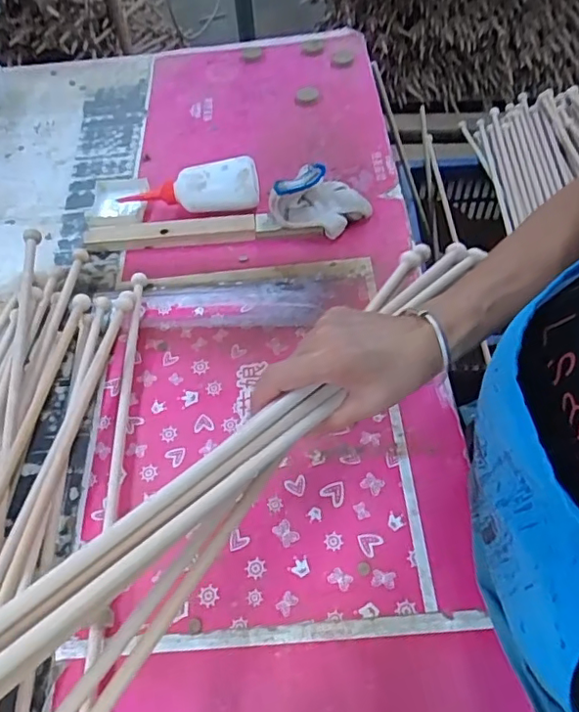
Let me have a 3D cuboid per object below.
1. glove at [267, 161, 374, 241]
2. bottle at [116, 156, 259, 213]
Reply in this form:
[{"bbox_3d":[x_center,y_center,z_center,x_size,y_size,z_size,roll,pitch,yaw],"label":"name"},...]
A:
[{"bbox_3d":[0.038,-0.185,0.675,0.116,0.075,0.052,1,54,4],"label":"glove"},{"bbox_3d":[-0.129,-0.212,0.710,0.182,0.060,0.046,-1,54,2],"label":"bottle"}]

